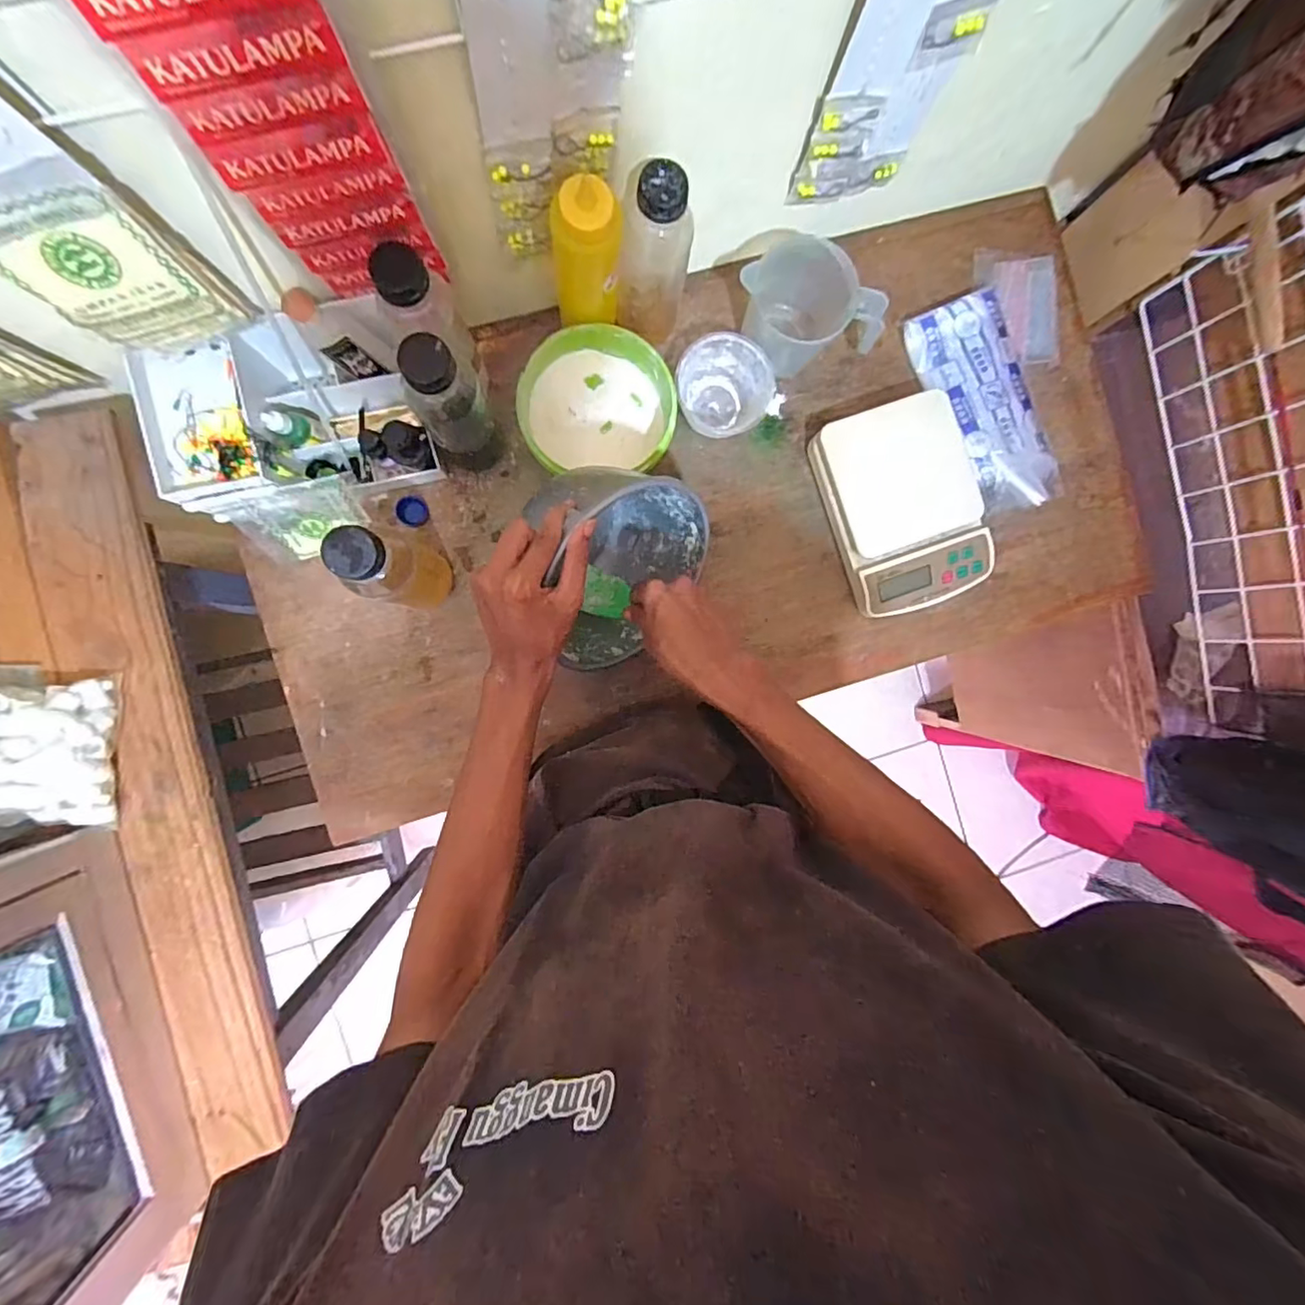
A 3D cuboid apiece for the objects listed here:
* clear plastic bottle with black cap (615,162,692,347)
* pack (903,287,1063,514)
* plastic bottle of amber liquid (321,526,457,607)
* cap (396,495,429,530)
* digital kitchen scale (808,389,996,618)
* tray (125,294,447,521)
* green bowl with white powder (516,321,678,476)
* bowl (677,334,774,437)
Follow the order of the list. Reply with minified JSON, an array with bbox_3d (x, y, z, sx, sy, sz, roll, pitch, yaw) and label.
[{"bbox_3d":[0.002,-0.356,0.529,0.060,0.183,0.050,10,90,-5],"label":"clear plastic bottle with black cap"},{"bbox_3d":[0.375,-0.276,0.634,0.100,0.039,0.239,-23,92,-4],"label":"pack"},{"bbox_3d":[-0.227,-0.074,0.515,0.047,0.195,0.060,11,90,-5],"label":"plastic bottle of amber liquid"},{"bbox_3d":[-0.255,-0.150,0.603,0.033,0.008,0.032,0,90,-5],"label":"cap"},{"bbox_3d":[0.275,-0.158,0.625,0.154,0.047,0.213,-21,92,-4],"label":"digital kitchen scale"},{"bbox_3d":[-0.341,-0.227,0.549,0.222,0.104,0.150,-12,91,-5],"label":"tray"},{"bbox_3d":[-0.057,-0.253,0.588,0.152,0.065,0.137,0,90,-5],"label":"green bowl with white powder"},{"bbox_3d":[0.077,-0.285,0.606,0.088,0.049,0.089,0,90,-5],"label":"bowl"}]

